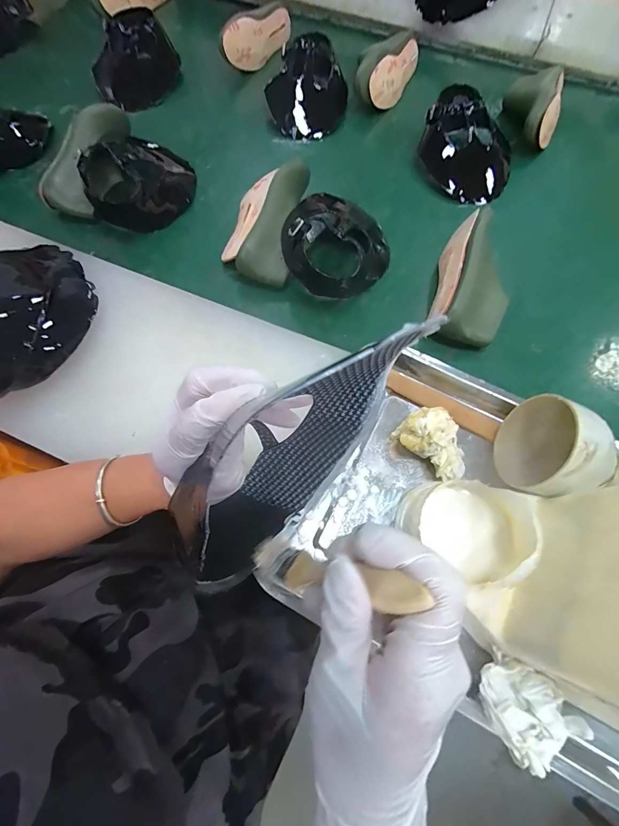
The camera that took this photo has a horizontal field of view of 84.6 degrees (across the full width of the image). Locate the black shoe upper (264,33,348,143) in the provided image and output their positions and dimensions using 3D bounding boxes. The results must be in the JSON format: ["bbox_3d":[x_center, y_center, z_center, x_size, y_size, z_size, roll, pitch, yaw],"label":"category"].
[{"bbox_3d":[-0.003,-0.607,0.635,0.142,0.087,0.162,7,68,2],"label":"black shoe upper"}]

